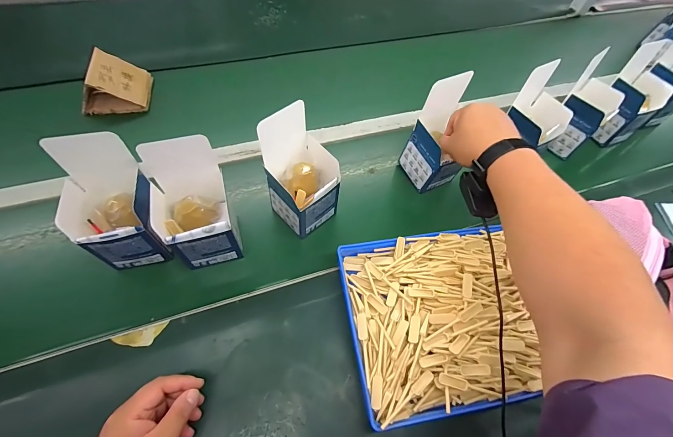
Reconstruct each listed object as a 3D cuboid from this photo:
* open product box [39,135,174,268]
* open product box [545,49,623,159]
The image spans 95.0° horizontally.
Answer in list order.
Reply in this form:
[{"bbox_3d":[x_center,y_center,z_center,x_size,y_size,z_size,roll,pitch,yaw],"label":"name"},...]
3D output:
[{"bbox_3d":[-0.291,-0.013,0.409,0.101,0.166,0.096,-11,61,-10],"label":"open product box"},{"bbox_3d":[0.494,-0.217,0.616,0.099,0.152,0.094,-38,69,-22],"label":"open product box"}]

